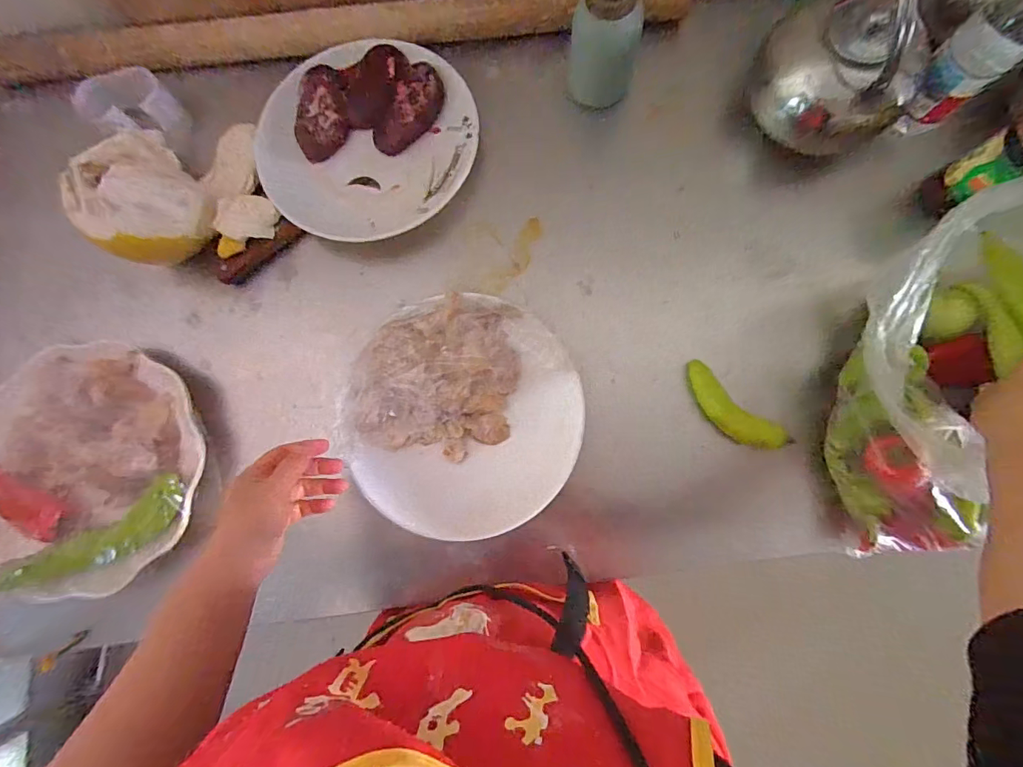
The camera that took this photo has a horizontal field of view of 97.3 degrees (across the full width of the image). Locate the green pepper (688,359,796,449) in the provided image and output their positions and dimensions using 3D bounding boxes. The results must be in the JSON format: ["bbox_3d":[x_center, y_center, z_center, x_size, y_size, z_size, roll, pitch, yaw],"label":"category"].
[{"bbox_3d":[0.239,0.032,0.494,0.131,0.028,0.041,40,88,7],"label":"green pepper"}]

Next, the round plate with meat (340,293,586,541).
[{"bbox_3d":[-0.052,0.035,0.502,0.248,0.050,0.253,0,84,4],"label":"round plate with meat"}]

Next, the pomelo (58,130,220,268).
[{"bbox_3d":[-0.422,-0.207,0.513,0.146,0.110,0.123,44,89,7],"label":"pomelo"}]

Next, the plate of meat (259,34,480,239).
[{"bbox_3d":[-0.169,-0.294,0.544,0.239,0.041,0.251,0,84,4],"label":"plate of meat"}]

